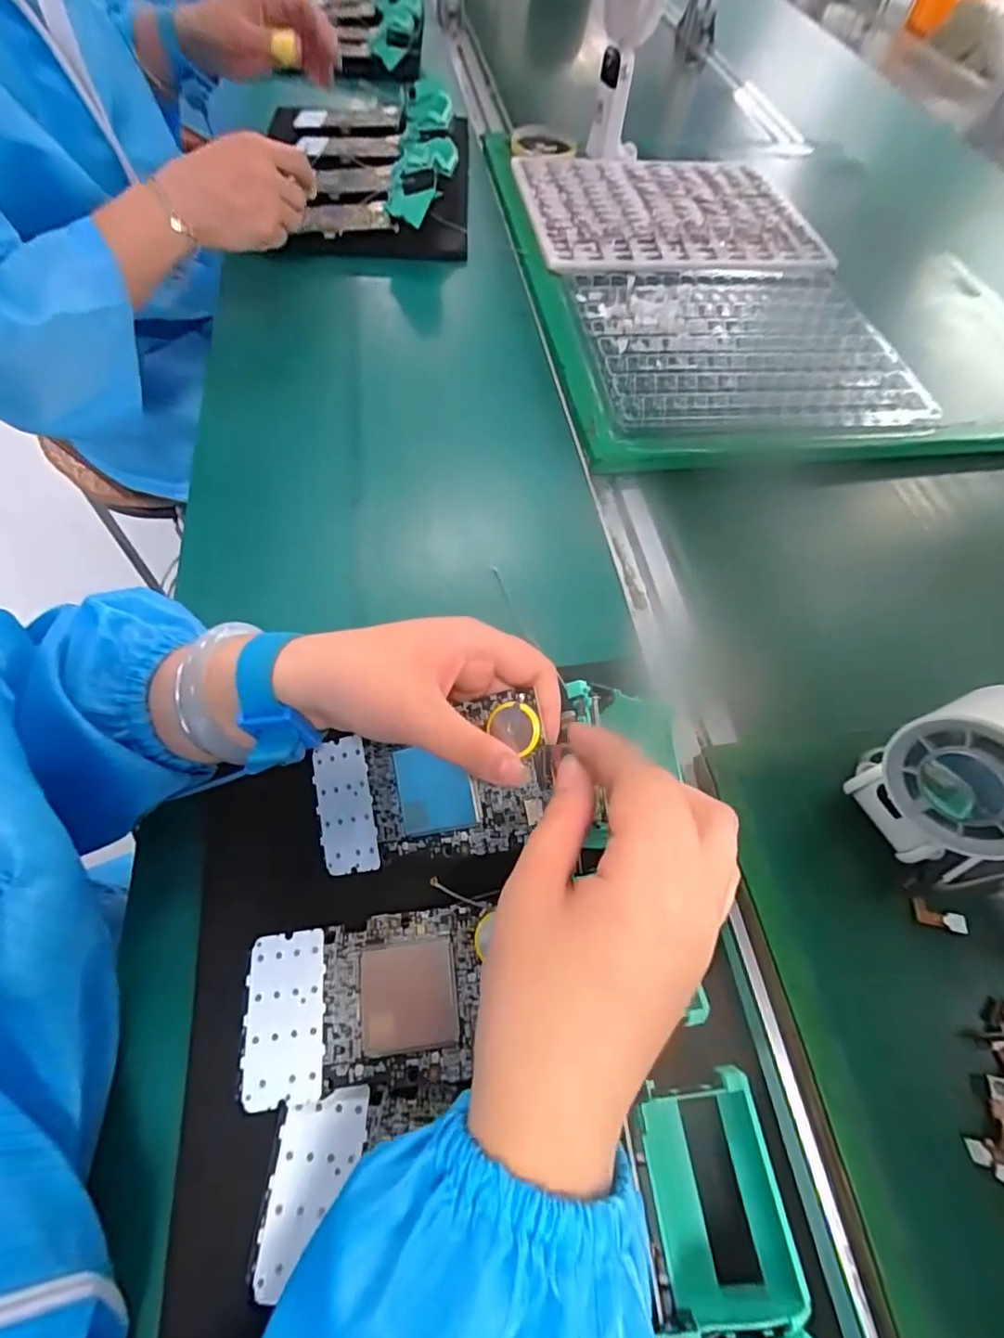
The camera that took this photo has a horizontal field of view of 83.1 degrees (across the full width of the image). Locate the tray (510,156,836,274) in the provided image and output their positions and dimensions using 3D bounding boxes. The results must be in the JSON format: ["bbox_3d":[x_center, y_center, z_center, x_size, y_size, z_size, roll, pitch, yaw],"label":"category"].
[{"bbox_3d":[0.179,-0.532,0.656,0.309,0.026,0.315,-7,66,-9],"label":"tray"}]

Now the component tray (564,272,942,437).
[{"bbox_3d":[0.216,-0.294,0.520,0.280,0.025,0.237,-4,61,-7],"label":"component tray"}]

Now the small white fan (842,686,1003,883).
[{"bbox_3d":[0.225,0.049,0.264,0.088,0.104,0.068,-23,67,-14],"label":"small white fan"}]

